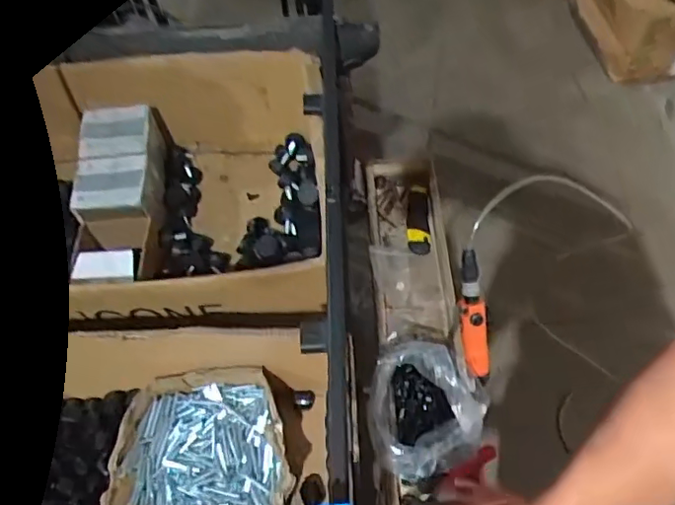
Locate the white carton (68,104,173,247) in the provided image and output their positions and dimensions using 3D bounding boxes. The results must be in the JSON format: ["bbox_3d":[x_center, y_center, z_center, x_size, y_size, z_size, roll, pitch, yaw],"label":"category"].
[{"bbox_3d":[-0.281,-0.099,0.750,0.102,0.078,0.197,-7,56,-3],"label":"white carton"}]

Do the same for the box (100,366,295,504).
[{"bbox_3d":[-0.133,0.216,0.556,0.171,0.067,0.190,-5,56,-1],"label":"box"}]

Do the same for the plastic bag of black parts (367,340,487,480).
[{"bbox_3d":[0.117,0.201,0.753,0.146,0.098,0.178,-1,56,1],"label":"plastic bag of black parts"}]

